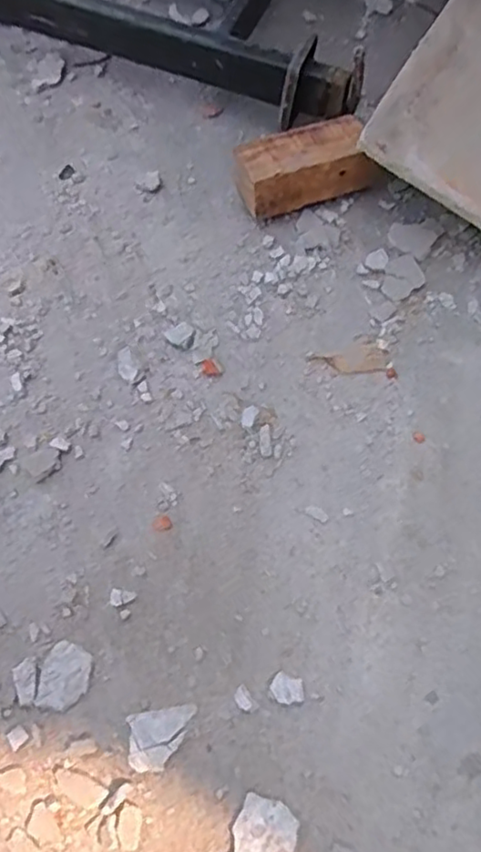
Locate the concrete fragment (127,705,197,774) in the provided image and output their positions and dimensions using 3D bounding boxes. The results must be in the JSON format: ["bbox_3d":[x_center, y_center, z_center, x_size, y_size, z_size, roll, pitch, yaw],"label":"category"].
[{"bbox_3d":[-0.046,0.186,0.393,0.039,0.004,0.032,-9,65,-1],"label":"concrete fragment"}]

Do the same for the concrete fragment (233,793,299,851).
[{"bbox_3d":[0.013,0.233,0.368,0.034,0.011,0.045,9,66,7],"label":"concrete fragment"}]

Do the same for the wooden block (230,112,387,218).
[{"bbox_3d":[0.050,-0.209,0.540,0.115,0.046,0.060,-21,67,-6],"label":"wooden block"}]

